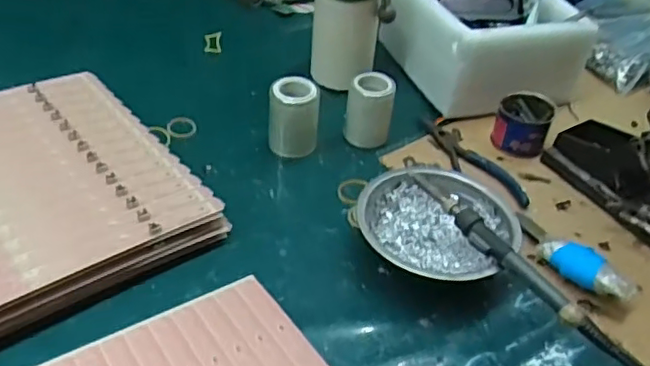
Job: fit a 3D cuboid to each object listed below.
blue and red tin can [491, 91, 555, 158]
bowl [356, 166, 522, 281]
[{"bbox_3d":[0.193,-0.059,0.621,0.050,0.040,0.055,4,41,-4],"label":"blue and red tin can"},{"bbox_3d":[0.086,0.040,0.513,0.121,0.046,0.120,4,41,-4],"label":"bowl"}]

